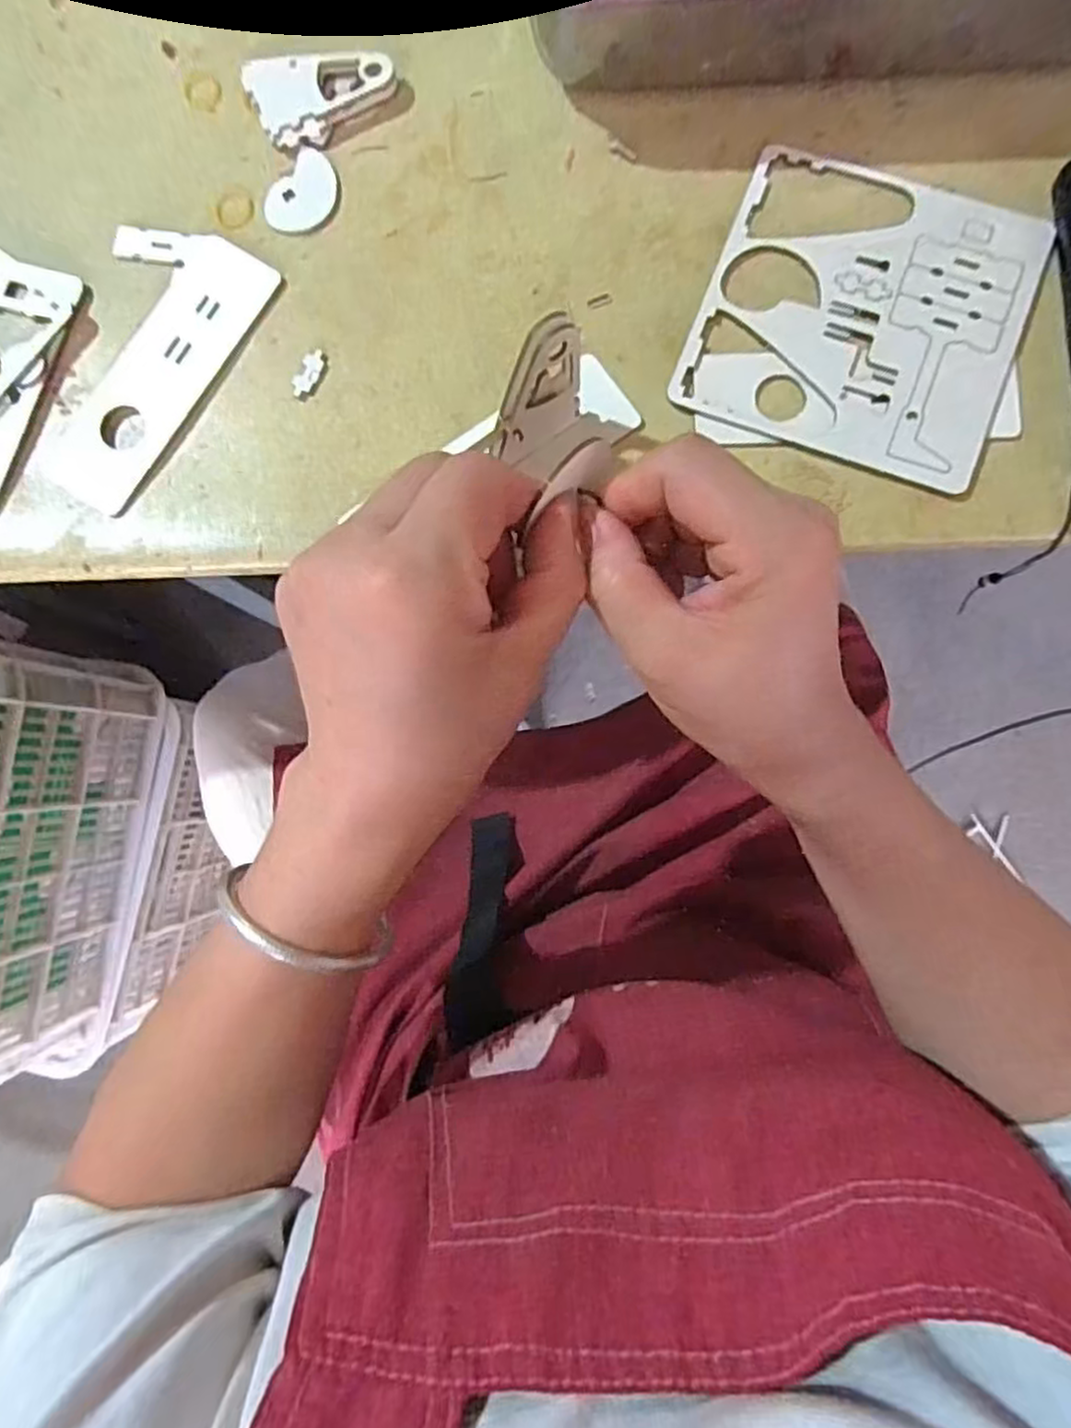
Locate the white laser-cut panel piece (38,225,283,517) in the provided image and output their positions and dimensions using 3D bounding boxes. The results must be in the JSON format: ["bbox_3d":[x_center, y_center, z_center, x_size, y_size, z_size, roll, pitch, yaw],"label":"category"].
[{"bbox_3d":[-0.198,-0.176,0.352,0.081,0.005,0.146,31,89,5],"label":"white laser-cut panel piece"}]

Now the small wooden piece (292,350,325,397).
[{"bbox_3d":[-0.111,-0.167,0.350,0.010,0.004,0.025,25,88,5],"label":"small wooden piece"}]

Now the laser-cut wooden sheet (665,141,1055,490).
[{"bbox_3d":[0.154,-0.189,0.335,0.143,0.004,0.141,21,85,7],"label":"laser-cut wooden sheet"}]

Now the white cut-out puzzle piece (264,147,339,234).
[{"bbox_3d":[-0.116,-0.263,0.360,0.031,0.004,0.044,34,89,5],"label":"white cut-out puzzle piece"}]

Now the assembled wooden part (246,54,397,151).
[{"bbox_3d":[-0.108,-0.311,0.361,0.075,0.010,0.044,-6,86,3],"label":"assembled wooden part"}]

